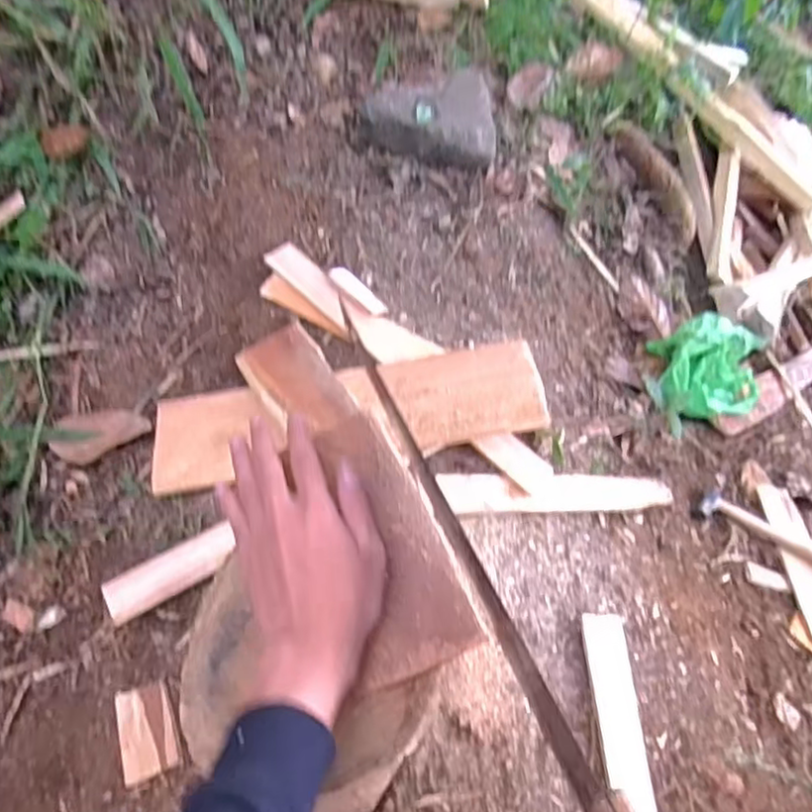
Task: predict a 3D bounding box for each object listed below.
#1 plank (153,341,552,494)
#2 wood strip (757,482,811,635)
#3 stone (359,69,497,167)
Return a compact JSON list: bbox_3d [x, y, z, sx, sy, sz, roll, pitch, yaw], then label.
[{"bbox_3d":[-0.060,0.007,0.691,0.395,0.012,0.114,-9,57,2],"label":"plank"},{"bbox_3d":[0.488,0.188,0.831,0.051,0.014,0.223,3,45,1],"label":"wood strip"},{"bbox_3d":[0.030,-0.375,0.862,0.172,0.078,0.112,3,57,1],"label":"stone"}]

